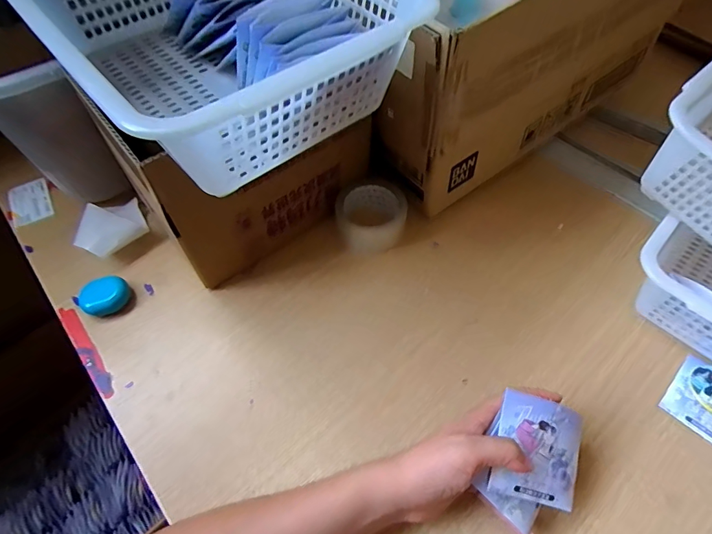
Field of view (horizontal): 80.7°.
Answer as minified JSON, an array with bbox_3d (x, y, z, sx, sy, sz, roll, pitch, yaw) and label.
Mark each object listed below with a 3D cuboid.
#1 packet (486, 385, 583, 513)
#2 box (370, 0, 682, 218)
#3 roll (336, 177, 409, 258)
[{"bbox_3d":[0.162,0.162,0.371,0.085,0.008,0.084,21,76,-14],"label":"packet"},{"bbox_3d":[0.194,-0.377,0.643,0.523,0.272,0.345,-32,62,-19],"label":"box"},{"bbox_3d":[0.021,-0.070,0.574,0.094,0.039,0.100,0,56,0],"label":"roll"}]

